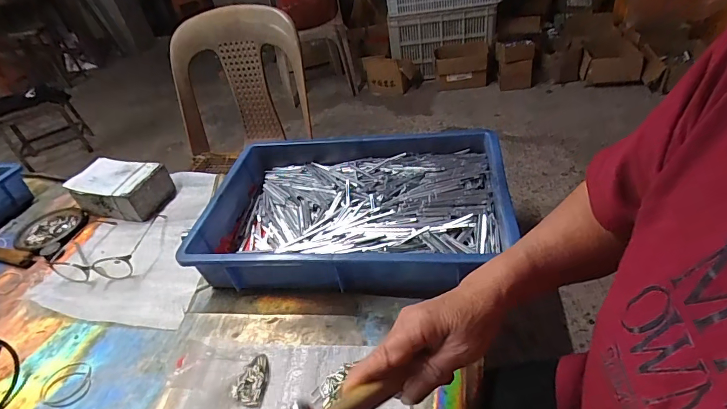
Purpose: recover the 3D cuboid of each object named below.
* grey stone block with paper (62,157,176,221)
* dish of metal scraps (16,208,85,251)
[{"bbox_3d":[-0.459,-0.033,0.758,0.155,0.071,0.098,2,39,15],"label":"grey stone block with paper"},{"bbox_3d":[-0.570,0.044,0.734,0.103,0.013,0.111,-3,37,2],"label":"dish of metal scraps"}]

